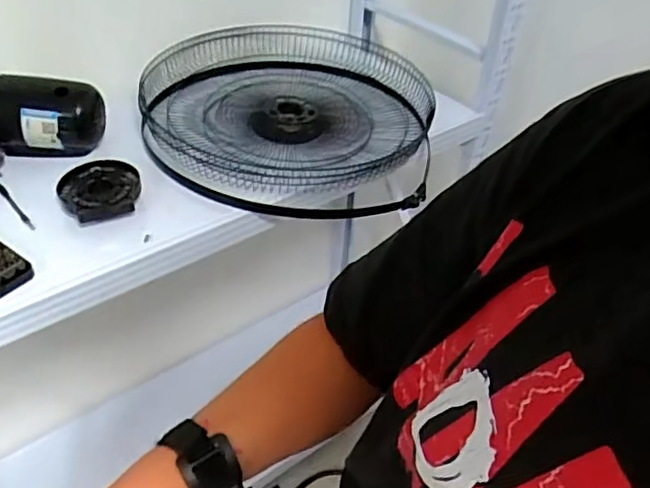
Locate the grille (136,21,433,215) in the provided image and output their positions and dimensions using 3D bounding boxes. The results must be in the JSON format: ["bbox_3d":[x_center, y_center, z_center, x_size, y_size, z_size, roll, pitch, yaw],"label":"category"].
[{"bbox_3d":[-0.055,-0.229,1.056,0.496,0.101,0.500,-8,42,-14],"label":"grille"}]

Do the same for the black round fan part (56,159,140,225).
[{"bbox_3d":[-0.325,-0.078,0.880,0.109,0.029,0.110,3,40,-2],"label":"black round fan part"}]

